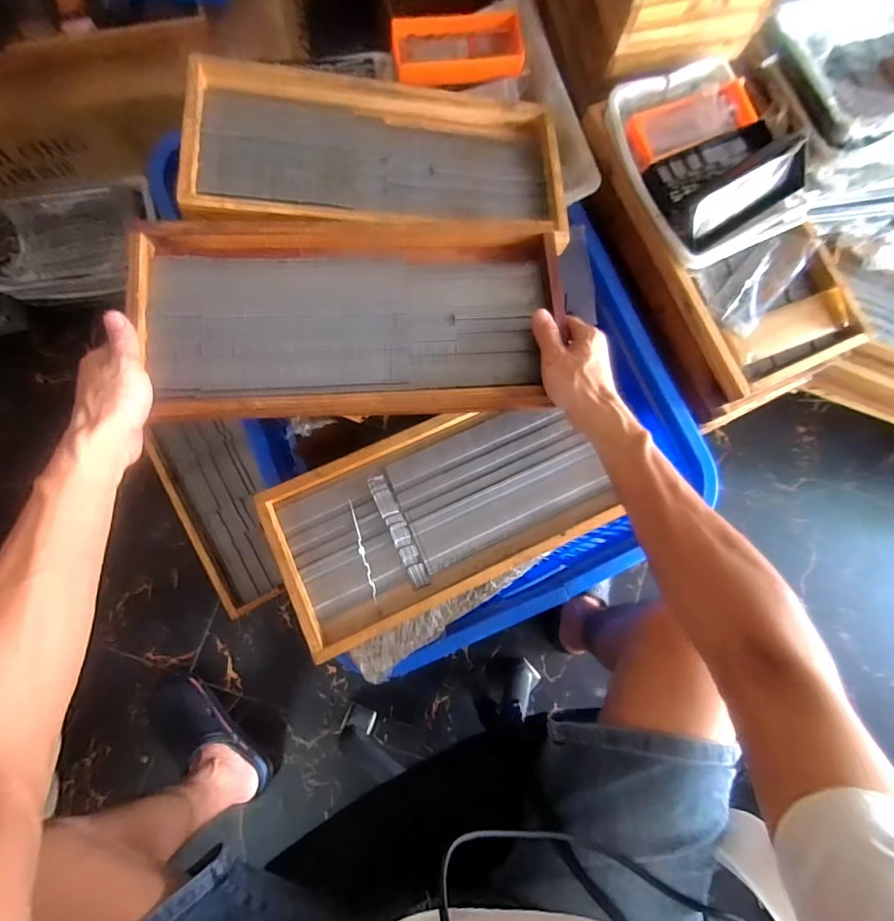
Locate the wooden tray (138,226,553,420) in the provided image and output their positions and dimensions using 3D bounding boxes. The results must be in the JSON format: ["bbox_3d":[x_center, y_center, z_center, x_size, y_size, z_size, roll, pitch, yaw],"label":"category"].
[{"bbox_3d":[-0.089,-0.145,0.477,0.417,0.041,0.202,-3,82,-4],"label":"wooden tray"}]

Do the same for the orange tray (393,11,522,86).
[{"bbox_3d":[0.015,-0.542,0.610,0.168,0.029,0.085,-11,82,-5],"label":"orange tray"}]

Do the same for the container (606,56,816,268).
[{"bbox_3d":[0.333,-0.390,0.587,0.201,0.067,0.251,-28,84,-7],"label":"container"}]

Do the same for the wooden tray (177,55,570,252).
[{"bbox_3d":[-0.069,-0.351,0.538,0.424,0.043,0.229,2,73,-11],"label":"wooden tray"}]

